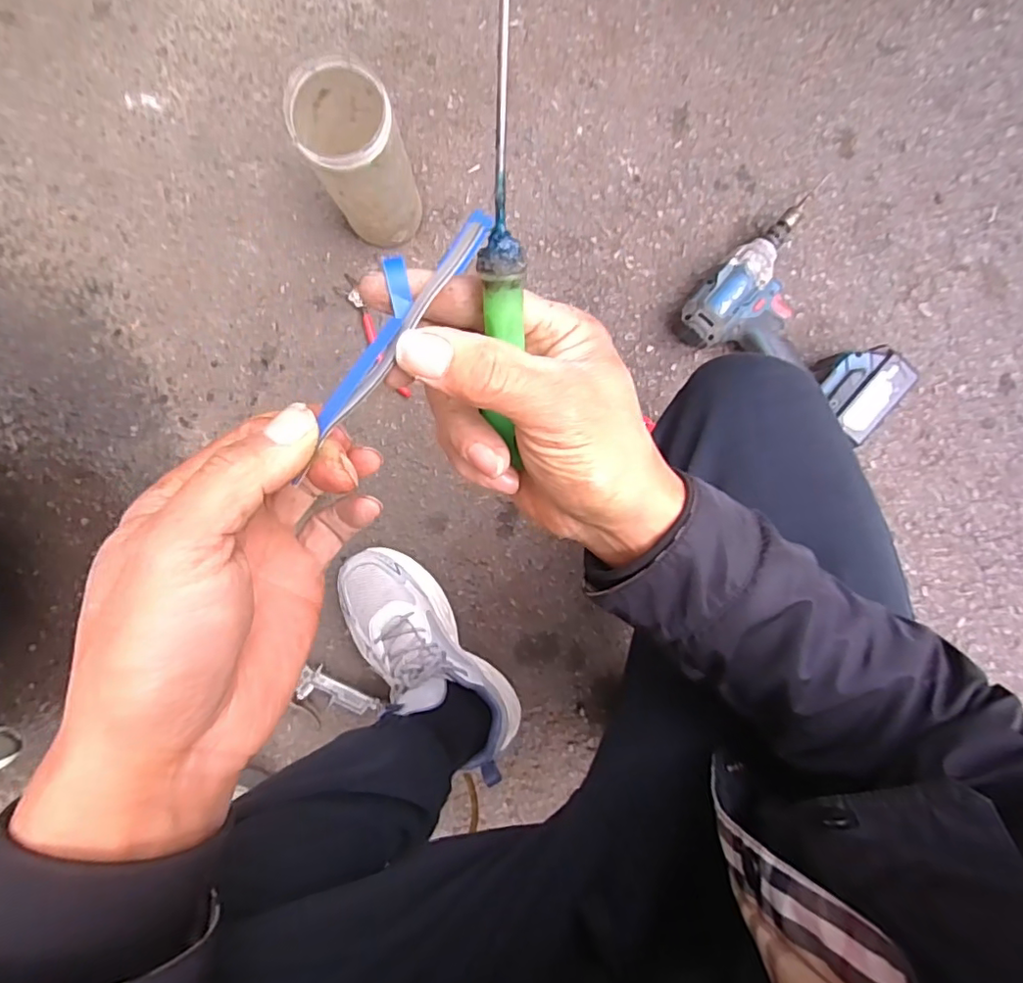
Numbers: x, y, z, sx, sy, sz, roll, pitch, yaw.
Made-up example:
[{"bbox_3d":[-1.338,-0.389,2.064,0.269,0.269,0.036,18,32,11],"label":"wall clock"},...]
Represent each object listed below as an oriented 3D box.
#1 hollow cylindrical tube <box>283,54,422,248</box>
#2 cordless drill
[{"bbox_3d":[-0.142,-0.314,0.539,0.081,0.191,0.093,-27,96,0],"label":"hollow cylindrical tube"},{"bbox_3d":[0.329,-0.177,0.623,0.200,0.082,0.238,-40,96,2],"label":"cordless drill"}]

